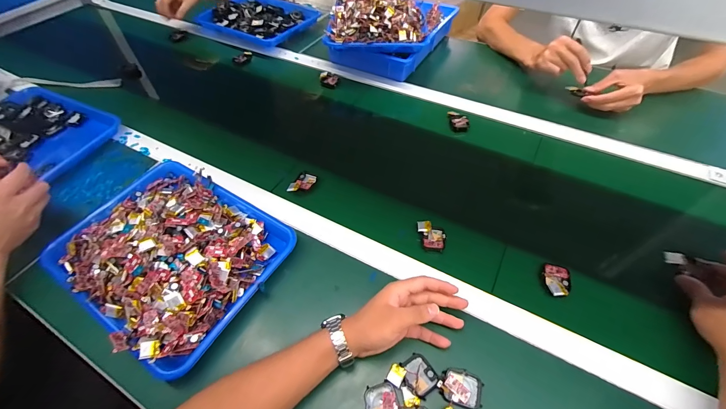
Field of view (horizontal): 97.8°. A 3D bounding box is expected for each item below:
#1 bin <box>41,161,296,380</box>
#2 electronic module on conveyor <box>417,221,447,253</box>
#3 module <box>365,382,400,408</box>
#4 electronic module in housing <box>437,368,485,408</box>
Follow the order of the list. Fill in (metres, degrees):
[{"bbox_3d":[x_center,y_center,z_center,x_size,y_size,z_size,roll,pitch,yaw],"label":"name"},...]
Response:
[{"bbox_3d":[-0.305,0.056,0.488,0.337,0.061,0.251,27,58,20],"label":"bin"},{"bbox_3d":[0.110,0.051,0.515,0.048,0.013,0.045,13,54,10],"label":"electronic module on conveyor"},{"bbox_3d":[0.023,0.240,0.376,0.038,0.010,0.048,-14,54,-9],"label":"module"},{"bbox_3d":[0.119,0.222,0.384,0.051,0.010,0.039,13,55,11],"label":"electronic module in housing"}]

